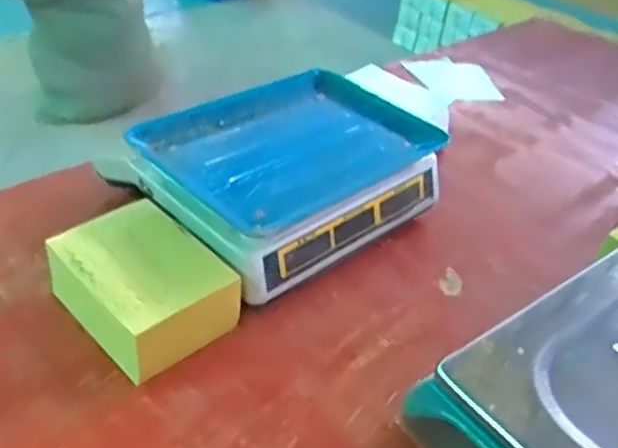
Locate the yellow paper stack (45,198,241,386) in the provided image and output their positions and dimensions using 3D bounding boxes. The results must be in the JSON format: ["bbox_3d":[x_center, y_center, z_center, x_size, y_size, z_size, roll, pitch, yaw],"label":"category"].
[{"bbox_3d":[-0.161,0.063,0.629,0.119,0.076,0.169,-28,50,-36],"label":"yellow paper stack"}]

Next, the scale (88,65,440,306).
[{"bbox_3d":[-0.021,-0.070,0.773,0.334,0.094,0.244,-27,50,-36],"label":"scale"}]

